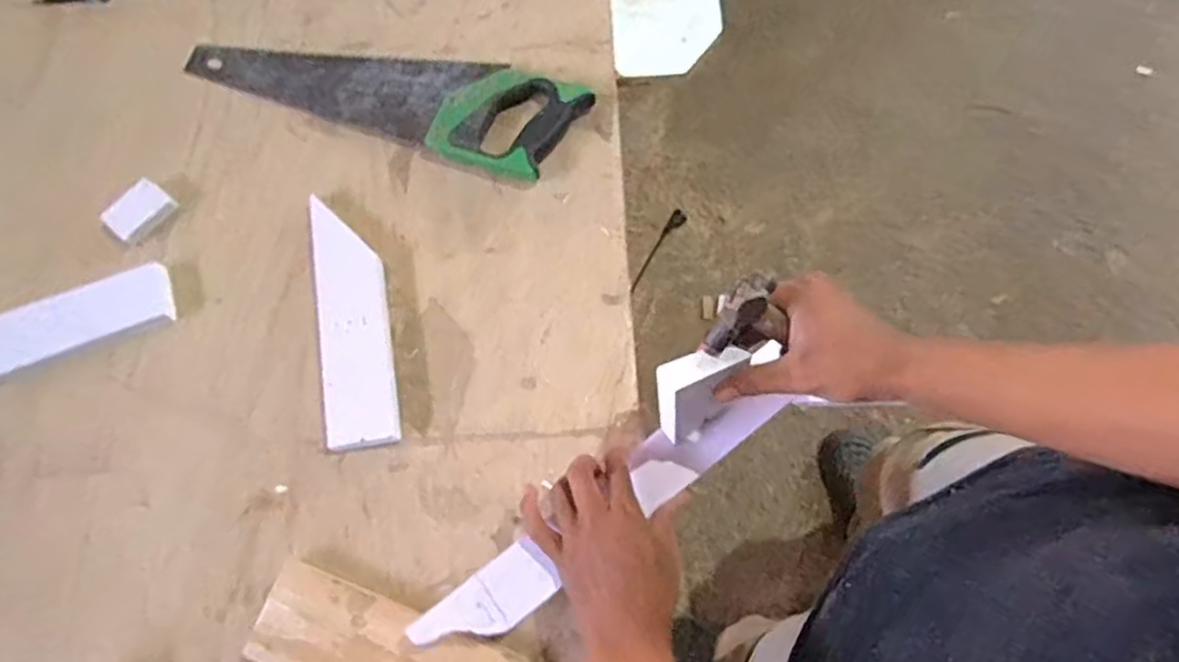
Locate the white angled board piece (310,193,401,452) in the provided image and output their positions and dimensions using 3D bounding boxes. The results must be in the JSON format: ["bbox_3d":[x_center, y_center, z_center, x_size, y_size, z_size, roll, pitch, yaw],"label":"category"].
[{"bbox_3d":[-0.224,-0.013,0.678,0.065,0.019,0.245,-10,72,-2],"label":"white angled board piece"}]

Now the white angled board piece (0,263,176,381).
[{"bbox_3d":[-0.520,-0.001,0.682,0.239,0.011,0.065,-19,73,-5],"label":"white angled board piece"}]

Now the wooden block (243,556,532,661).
[{"bbox_3d":[-0.165,0.268,0.583,0.227,0.025,0.089,21,73,8],"label":"wooden block"}]

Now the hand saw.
[{"bbox_3d":[-0.216,-0.263,0.753,0.416,0.030,0.117,19,74,7],"label":"hand saw"}]

